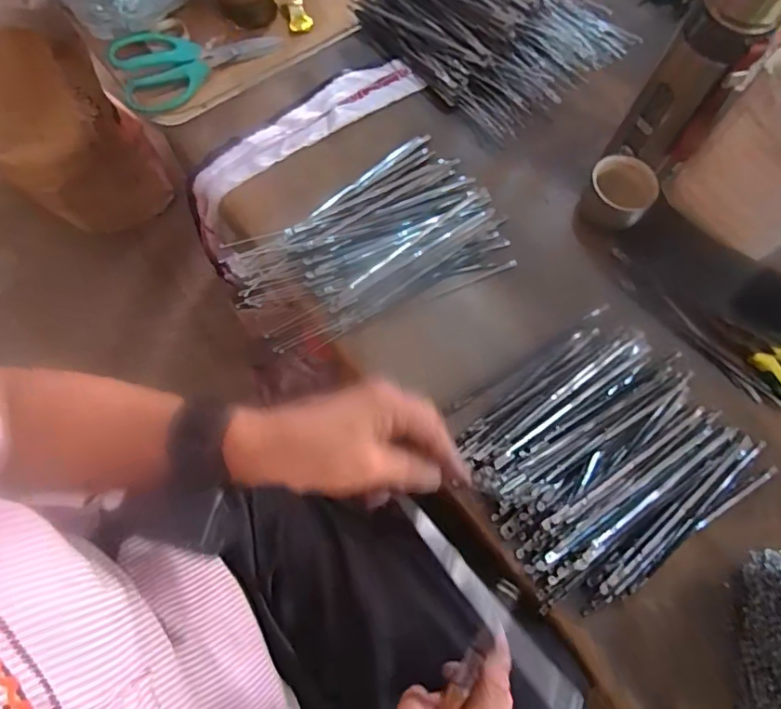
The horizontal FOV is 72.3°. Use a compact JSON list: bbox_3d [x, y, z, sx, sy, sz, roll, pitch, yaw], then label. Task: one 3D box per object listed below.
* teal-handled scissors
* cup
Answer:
[{"bbox_3d":[-0.216,-0.334,0.595,0.178,0.023,0.086,-30,75,-11],"label":"teal-handled scissors"},{"bbox_3d":[0.225,-0.159,0.528,0.059,0.046,0.059,1,71,-2],"label":"cup"}]

